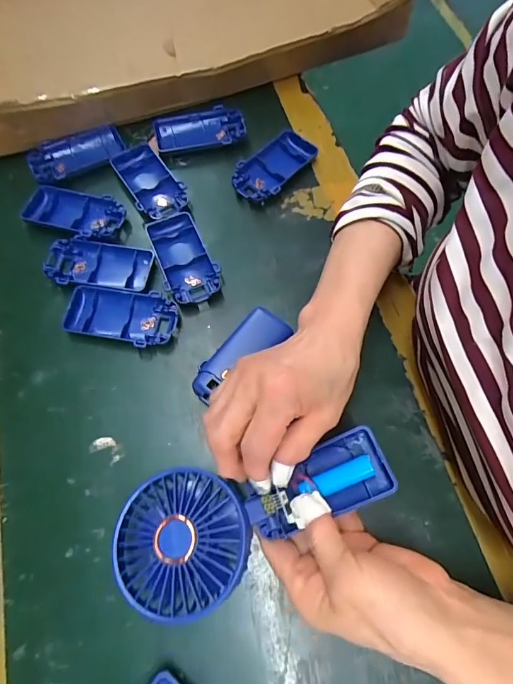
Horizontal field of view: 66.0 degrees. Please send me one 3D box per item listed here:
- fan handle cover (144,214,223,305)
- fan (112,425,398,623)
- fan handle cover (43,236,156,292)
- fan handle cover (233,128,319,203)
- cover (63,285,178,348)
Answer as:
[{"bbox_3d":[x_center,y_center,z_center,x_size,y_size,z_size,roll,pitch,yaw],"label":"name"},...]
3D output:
[{"bbox_3d":[-0.068,-0.078,0.365,0.046,0.014,0.095,-24,71,-9],"label":"fan handle cover"},{"bbox_3d":[-0.002,0.108,0.252,0.176,0.025,0.077,-18,70,-6],"label":"fan"},{"bbox_3d":[-0.144,-0.070,0.364,0.094,0.014,0.047,8,69,3],"label":"fan handle cover"},{"bbox_3d":[0.018,-0.177,0.402,0.047,0.015,0.092,39,74,14],"label":"fan handle cover"},{"bbox_3d":[-0.116,-0.022,0.345,0.093,0.016,0.047,11,69,4],"label":"cover"}]

